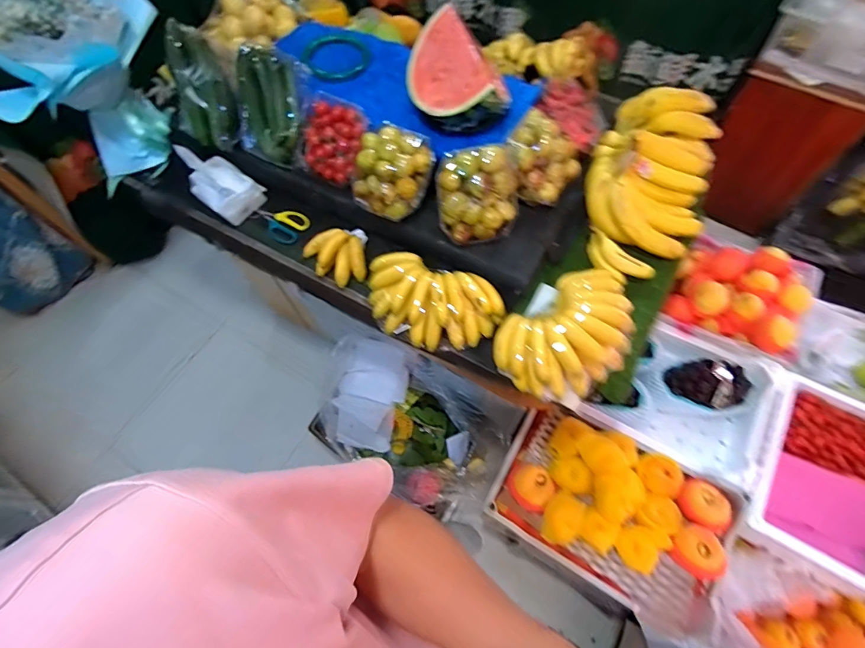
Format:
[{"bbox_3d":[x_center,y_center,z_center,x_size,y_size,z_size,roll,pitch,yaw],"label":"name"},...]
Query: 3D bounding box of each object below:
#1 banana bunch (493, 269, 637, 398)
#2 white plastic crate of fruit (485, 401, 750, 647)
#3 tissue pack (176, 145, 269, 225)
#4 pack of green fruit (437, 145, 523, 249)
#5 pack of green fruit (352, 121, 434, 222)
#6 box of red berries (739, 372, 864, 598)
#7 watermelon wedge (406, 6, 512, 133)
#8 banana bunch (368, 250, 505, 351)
[{"bbox_3d":[0.238,0.013,0.718,0.250,0.067,0.172,-38,68,-15],"label":"banana bunch"},{"bbox_3d":[0.412,0.421,1.000,0.496,0.130,0.343,30,69,15],"label":"white plastic crate of fruit"},{"bbox_3d":[-0.452,-0.308,0.915,0.137,0.105,0.115,38,71,18],"label":"tissue pack"},{"bbox_3d":[0.079,-0.223,0.742,0.137,0.126,0.113,-7,64,-1],"label":"pack of green fruit"},{"bbox_3d":[-0.075,-0.279,0.782,0.140,0.097,0.128,26,68,14],"label":"pack of green fruit"},{"bbox_3d":[0.926,0.363,1.017,0.315,0.135,0.433,29,69,15],"label":"box of red berries"},{"bbox_3d":[0.046,-0.446,0.775,0.177,0.125,0.209,-5,64,0],"label":"watermelon wedge"},{"bbox_3d":[-0.010,-0.045,0.771,0.265,0.067,0.155,21,67,12],"label":"banana bunch"}]

